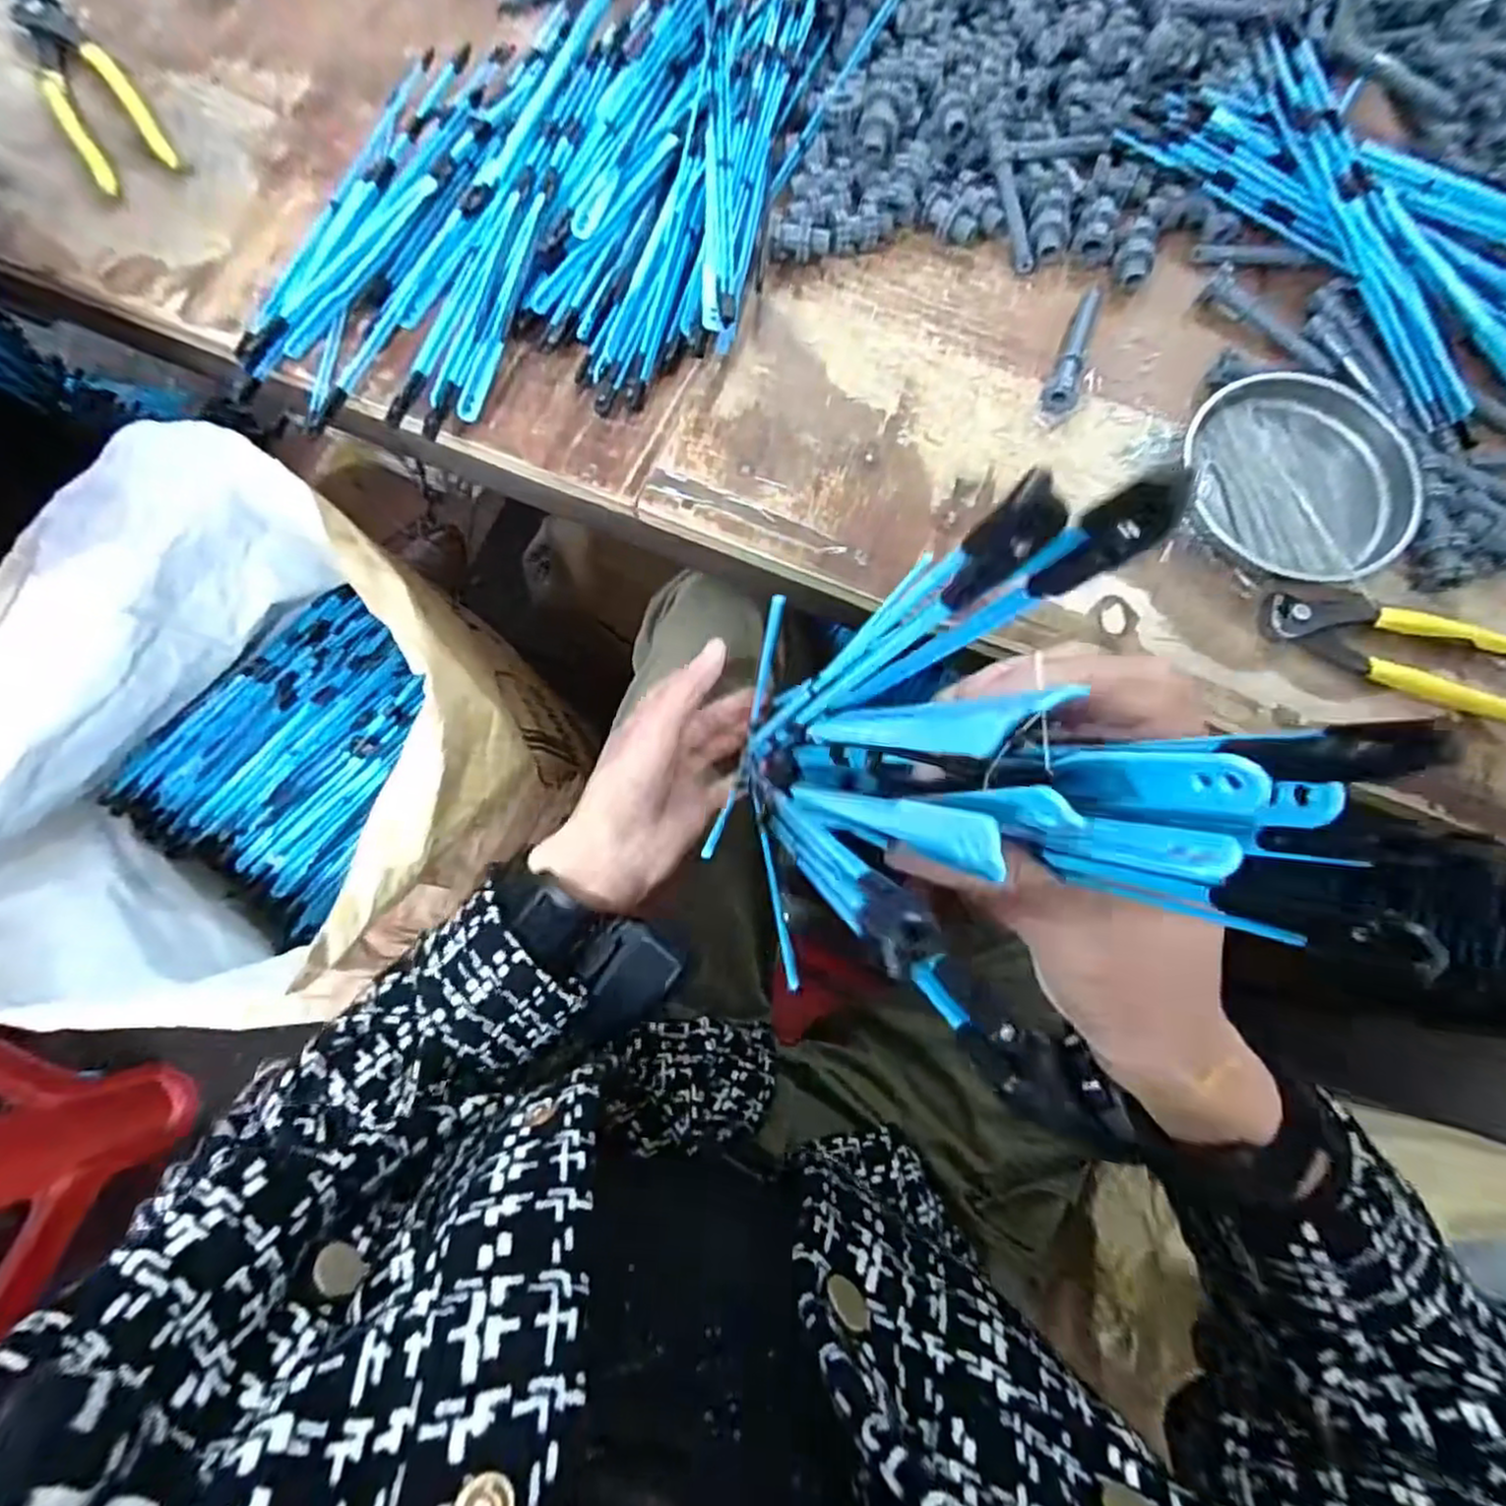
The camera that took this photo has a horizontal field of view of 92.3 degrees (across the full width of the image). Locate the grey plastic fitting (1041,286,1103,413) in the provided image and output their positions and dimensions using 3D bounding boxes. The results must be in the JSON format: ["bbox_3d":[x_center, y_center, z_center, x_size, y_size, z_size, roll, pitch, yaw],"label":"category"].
[{"bbox_3d":[0.197,-0.248,0.441,0.017,0.018,0.093,21,77,3],"label":"grey plastic fitting"}]

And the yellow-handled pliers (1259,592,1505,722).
[{"bbox_3d":[0.368,-0.052,0.401,0.168,0.023,0.050,14,77,1],"label":"yellow-handled pliers"}]

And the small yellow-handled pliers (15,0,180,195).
[{"bbox_3d":[-0.436,-0.434,0.472,0.050,0.009,0.170,-34,81,-9],"label":"small yellow-handled pliers"}]

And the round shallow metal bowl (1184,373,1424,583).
[{"bbox_3d":[0.322,-0.160,0.424,0.122,0.018,0.128,0,77,-2],"label":"round shallow metal bowl"}]

